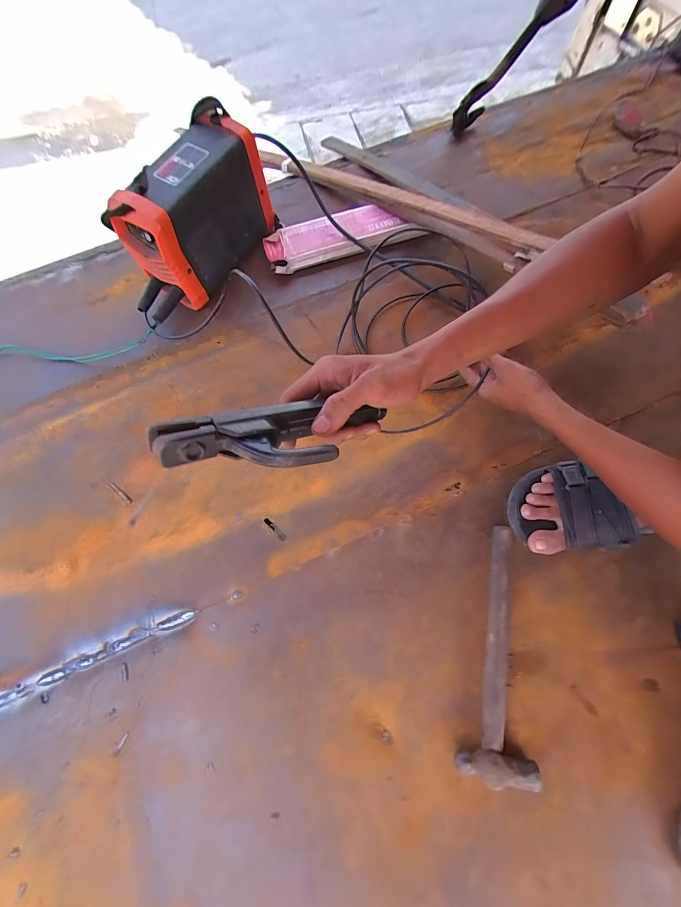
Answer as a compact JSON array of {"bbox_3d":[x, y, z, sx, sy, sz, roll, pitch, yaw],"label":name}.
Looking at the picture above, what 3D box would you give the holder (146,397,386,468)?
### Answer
[{"bbox_3d":[-0.043,-0.013,0.251,0.167,0.025,0.054,-9,70,-26],"label":"holder"}]

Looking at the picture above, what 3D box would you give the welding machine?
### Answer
[{"bbox_3d":[-0.250,-0.375,0.573,0.105,0.176,0.294,31,75,11],"label":"welding machine"}]

